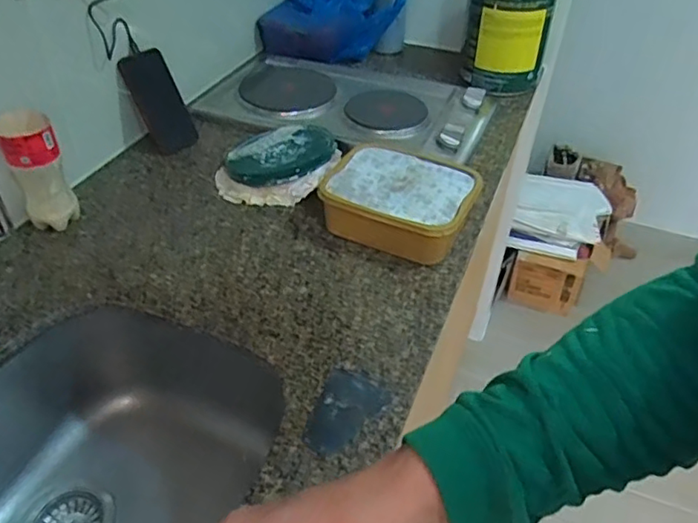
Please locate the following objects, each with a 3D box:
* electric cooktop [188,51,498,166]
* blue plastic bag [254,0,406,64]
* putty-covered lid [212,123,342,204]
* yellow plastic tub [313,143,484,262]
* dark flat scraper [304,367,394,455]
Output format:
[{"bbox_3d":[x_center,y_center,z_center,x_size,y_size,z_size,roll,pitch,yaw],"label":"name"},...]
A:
[{"bbox_3d":[-0.002,-0.318,1.099,0.512,0.036,0.303,16,44,15],"label":"electric cooktop"},{"bbox_3d":[-0.034,-0.518,1.224,0.288,0.153,0.185,29,49,27],"label":"blue plastic bag"},{"bbox_3d":[-0.108,-0.164,0.917,0.174,0.052,0.192,13,43,12],"label":"putty-covered lid"},{"bbox_3d":[0.071,-0.086,0.828,0.202,0.070,0.159,19,45,18],"label":"yellow plastic tub"},{"bbox_3d":[-0.007,0.156,0.604,0.068,0.004,0.098,23,46,22],"label":"dark flat scraper"}]

